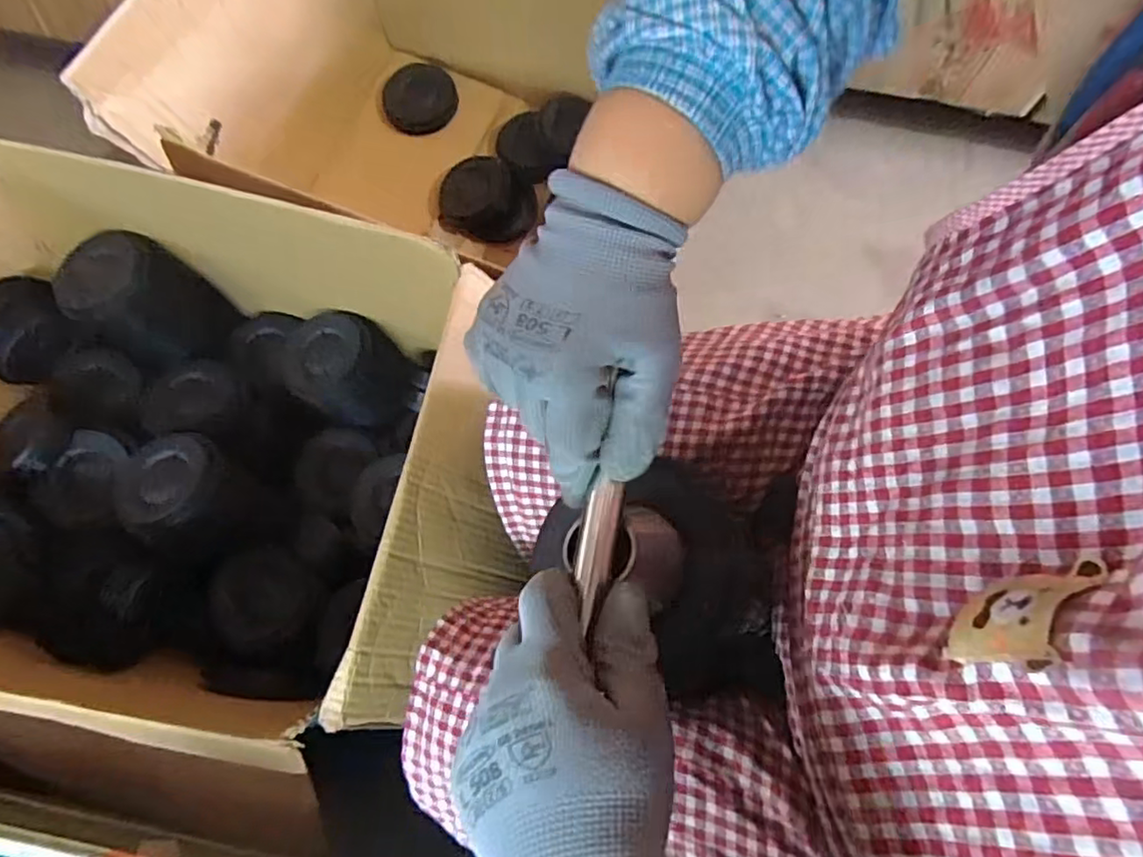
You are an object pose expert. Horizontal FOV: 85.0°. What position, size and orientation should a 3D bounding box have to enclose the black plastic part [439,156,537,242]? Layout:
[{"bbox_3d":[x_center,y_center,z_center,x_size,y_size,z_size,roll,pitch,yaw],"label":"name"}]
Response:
[{"bbox_3d":[-0.131,-0.357,0.978,0.151,0.059,0.116,18,72,7],"label":"black plastic part"}]

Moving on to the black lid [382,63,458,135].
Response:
[{"bbox_3d":[-0.246,-0.539,1.013,0.115,0.030,0.104,-4,99,-30],"label":"black lid"}]

